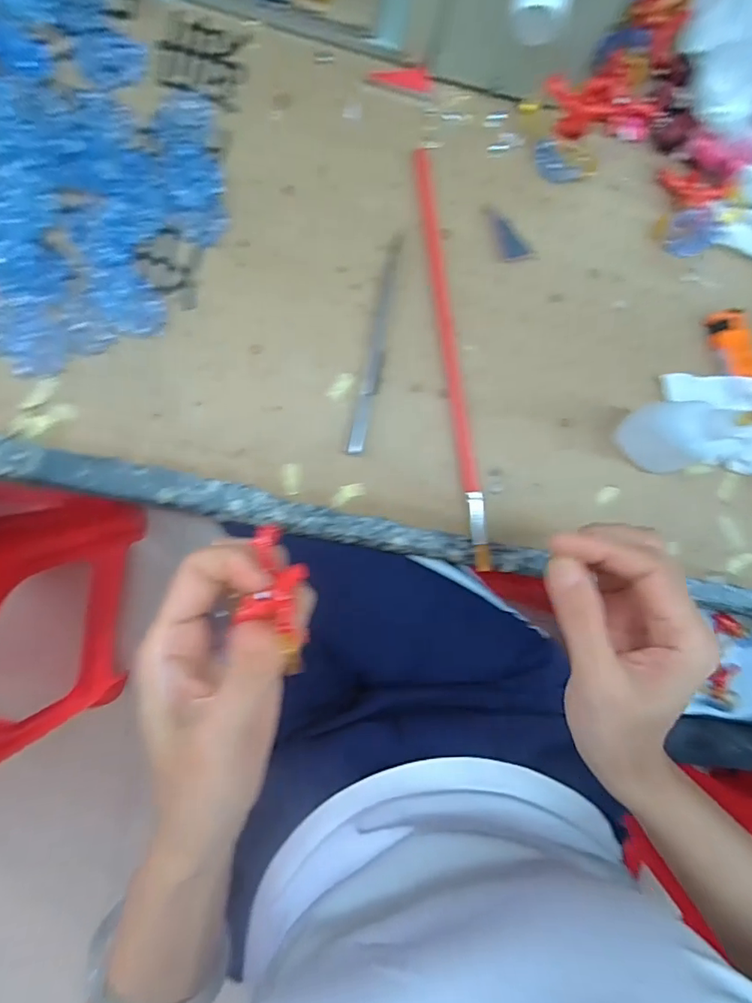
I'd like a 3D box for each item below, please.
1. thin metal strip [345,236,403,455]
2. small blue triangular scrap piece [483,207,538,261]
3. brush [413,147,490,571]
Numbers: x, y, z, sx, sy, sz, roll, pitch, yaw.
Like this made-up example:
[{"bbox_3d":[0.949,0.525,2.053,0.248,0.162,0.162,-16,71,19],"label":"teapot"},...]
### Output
[{"bbox_3d":[0.001,-0.095,0.316,0.012,0.011,0.135,12,89,-7],"label":"thin metal strip"},{"bbox_3d":[0.081,-0.168,0.332,0.018,0.004,0.043,-42,95,-5],"label":"small blue triangular scrap piece"},{"bbox_3d":[0.048,-0.087,0.323,0.011,0.007,0.259,-9,92,-7],"label":"brush"}]

